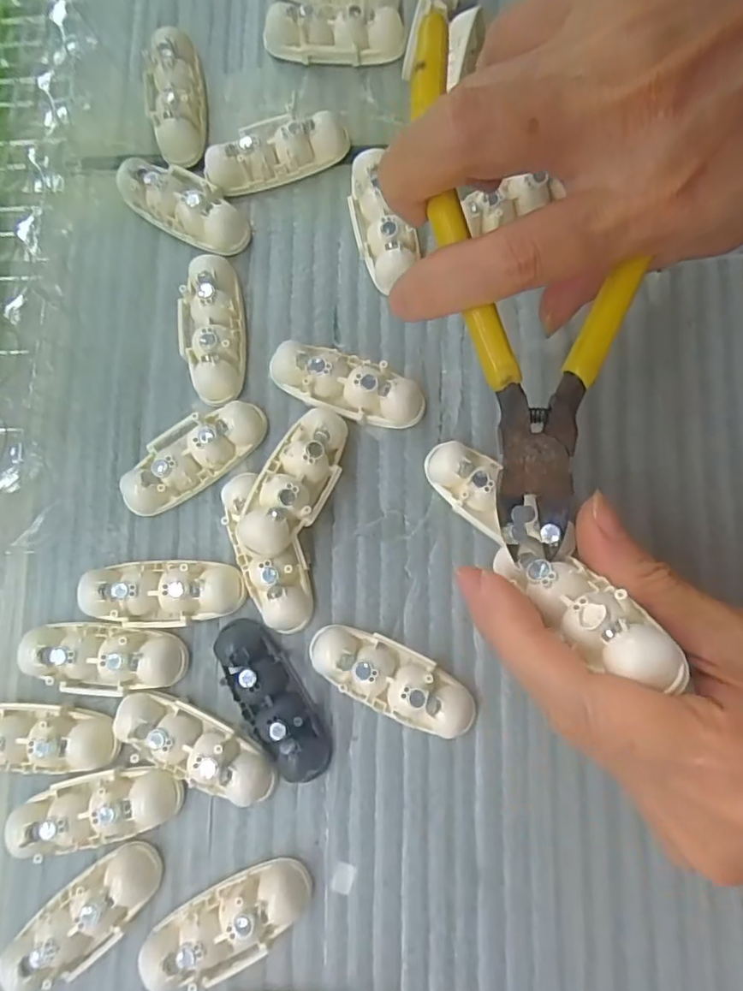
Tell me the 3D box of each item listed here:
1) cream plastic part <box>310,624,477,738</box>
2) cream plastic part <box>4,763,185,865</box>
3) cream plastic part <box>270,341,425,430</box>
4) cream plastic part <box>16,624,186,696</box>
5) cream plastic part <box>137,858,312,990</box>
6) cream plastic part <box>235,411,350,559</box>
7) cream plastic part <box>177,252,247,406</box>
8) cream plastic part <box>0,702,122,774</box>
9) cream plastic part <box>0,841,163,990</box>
[{"bbox_3d":[0.008,0.067,0.218,0.061,0.015,0.025,26,83,8],"label":"cream plastic part"},{"bbox_3d":[-0.100,0.114,0.216,0.060,0.014,0.024,-8,80,2],"label":"cream plastic part"},{"bbox_3d":[-0.010,-0.044,0.238,0.061,0.016,0.025,22,82,7],"label":"cream plastic part"},{"bbox_3d":[-0.101,0.062,0.224,0.061,0.014,0.025,3,81,4],"label":"cream plastic part"},{"bbox_3d":[-0.050,0.150,0.205,0.061,0.013,0.024,-30,80,-2],"label":"cream plastic part"},{"bbox_3d":[-0.029,-0.005,0.227,0.025,0.023,0.060,29,80,5],"label":"cream plastic part"},{"bbox_3d":[-0.066,-0.070,0.246,0.026,0.012,0.061,-5,80,3],"label":"cream plastic part"},{"bbox_3d":[-0.124,0.090,0.221,0.063,0.014,0.023,2,80,4],"label":"cream plastic part"},{"bbox_3d":[-0.101,0.150,0.210,0.059,0.012,0.024,-41,80,-4],"label":"cream plastic part"}]

